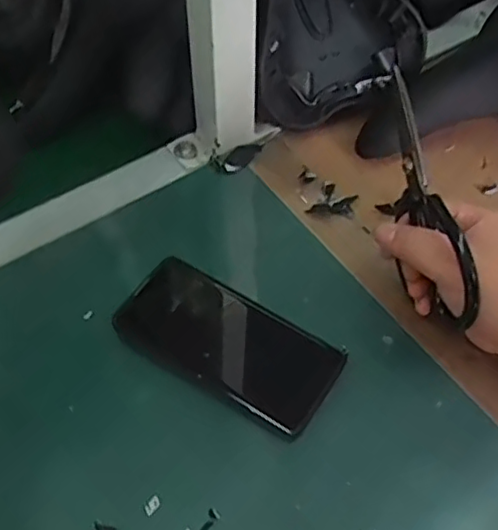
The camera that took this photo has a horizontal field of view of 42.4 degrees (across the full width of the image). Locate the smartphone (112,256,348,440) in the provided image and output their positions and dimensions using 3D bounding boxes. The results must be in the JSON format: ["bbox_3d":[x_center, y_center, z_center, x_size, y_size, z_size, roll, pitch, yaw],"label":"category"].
[{"bbox_3d":[-0.017,0.054,0.468,0.160,0.013,0.076,28,66,15],"label":"smartphone"}]

